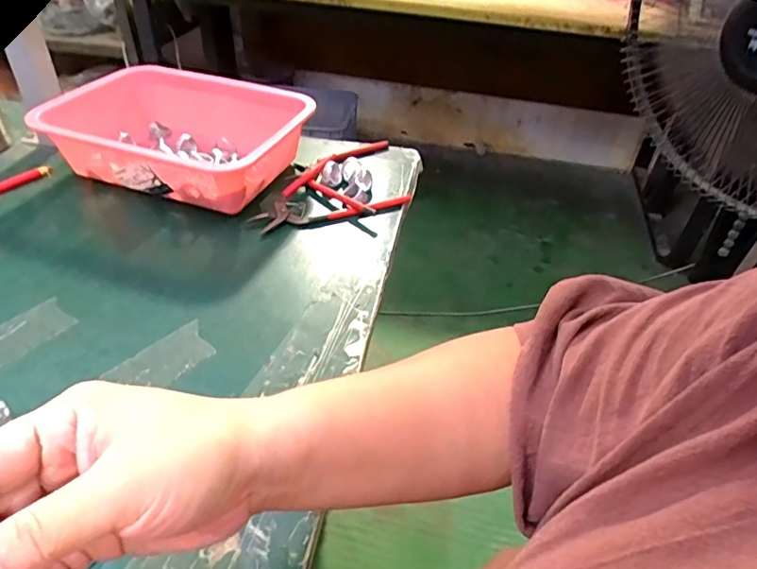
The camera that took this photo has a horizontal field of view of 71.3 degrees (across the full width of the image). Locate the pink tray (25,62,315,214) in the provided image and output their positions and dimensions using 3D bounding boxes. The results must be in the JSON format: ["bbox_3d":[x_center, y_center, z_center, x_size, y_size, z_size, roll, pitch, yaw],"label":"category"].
[{"bbox_3d":[-0.217,-0.161,0.591,0.235,0.083,0.177,15,43,14],"label":"pink tray"}]

